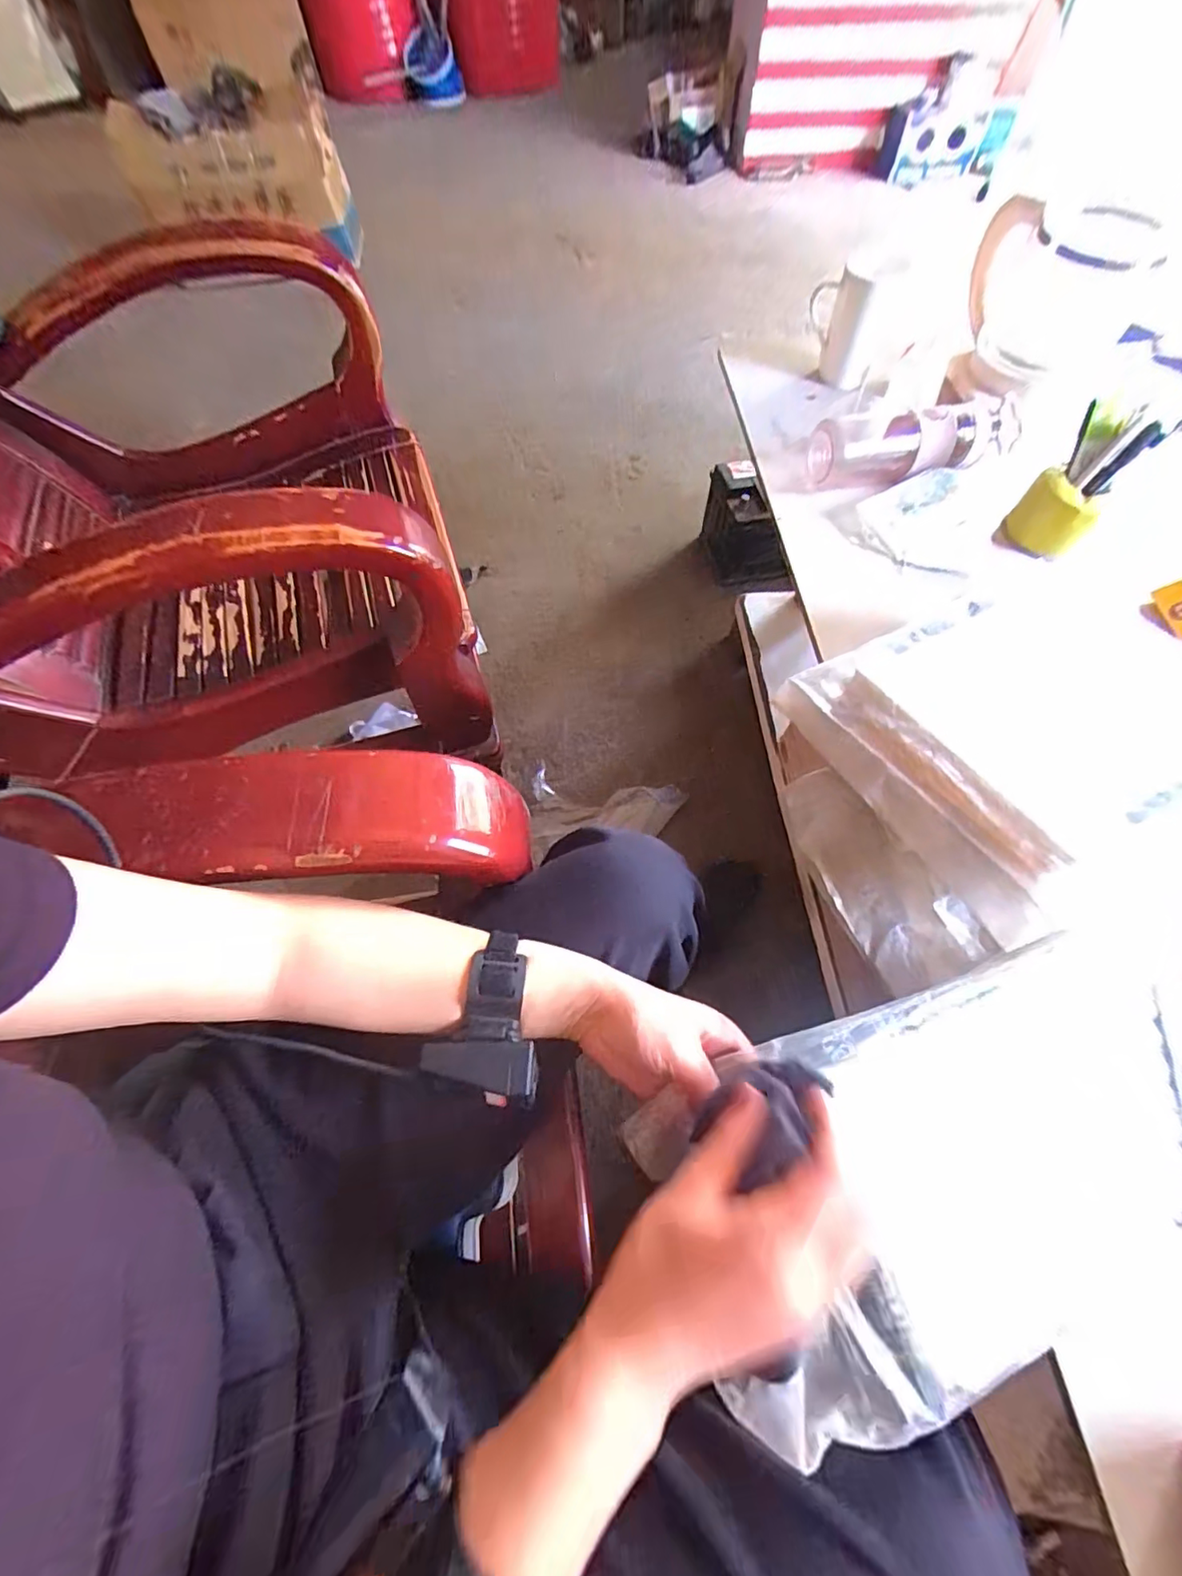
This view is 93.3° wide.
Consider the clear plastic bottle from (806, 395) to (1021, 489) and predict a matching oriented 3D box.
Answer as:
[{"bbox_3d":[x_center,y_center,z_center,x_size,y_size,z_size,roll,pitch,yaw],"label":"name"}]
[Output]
[{"bbox_3d":[0.390,-0.414,0.675,0.244,0.061,0.077,-13,64,-5],"label":"clear plastic bottle"}]

